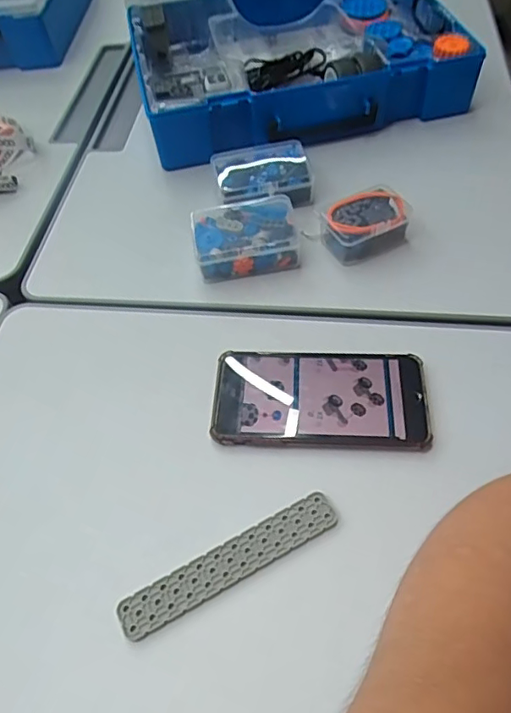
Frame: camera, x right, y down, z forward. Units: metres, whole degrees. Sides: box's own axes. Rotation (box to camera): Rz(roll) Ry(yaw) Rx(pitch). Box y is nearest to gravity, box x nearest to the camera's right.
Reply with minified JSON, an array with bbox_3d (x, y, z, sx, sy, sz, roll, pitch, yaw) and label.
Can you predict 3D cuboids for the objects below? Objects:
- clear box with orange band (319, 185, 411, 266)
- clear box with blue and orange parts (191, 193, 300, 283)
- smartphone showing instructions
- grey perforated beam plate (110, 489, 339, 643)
[{"bbox_3d":[0.102,-0.122,0.498,0.076,0.039,0.049,-20,56,-9],"label":"clear box with orange band"},{"bbox_3d":[-0.010,-0.113,0.504,0.093,0.034,0.075,-7,55,-1],"label":"clear box with blue and orange parts"},{"bbox_3d":[0.049,0.030,0.410,0.159,0.012,0.081,1,55,5],"label":"smartphone showing instructions"},{"bbox_3d":[-0.015,0.132,0.345,0.148,0.004,0.024,-26,57,-13],"label":"grey perforated beam plate"}]

